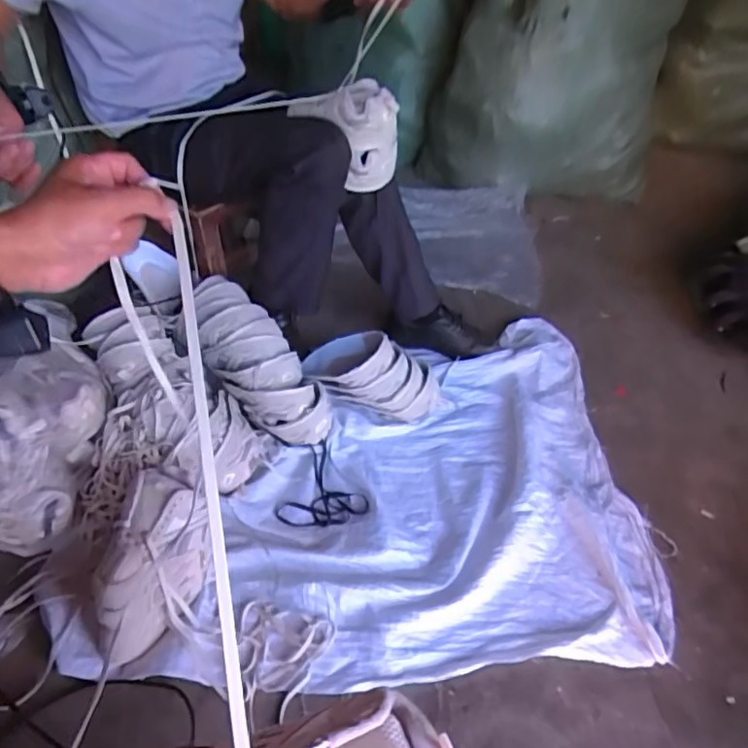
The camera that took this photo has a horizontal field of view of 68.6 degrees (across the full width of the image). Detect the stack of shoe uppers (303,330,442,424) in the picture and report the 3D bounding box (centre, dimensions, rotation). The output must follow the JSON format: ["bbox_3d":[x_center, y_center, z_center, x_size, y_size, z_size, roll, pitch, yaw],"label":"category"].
[{"bbox_3d":[-0.012,0.000,1.086,0.281,0.136,0.120,15,45,10],"label":"stack of shoe uppers"}]

